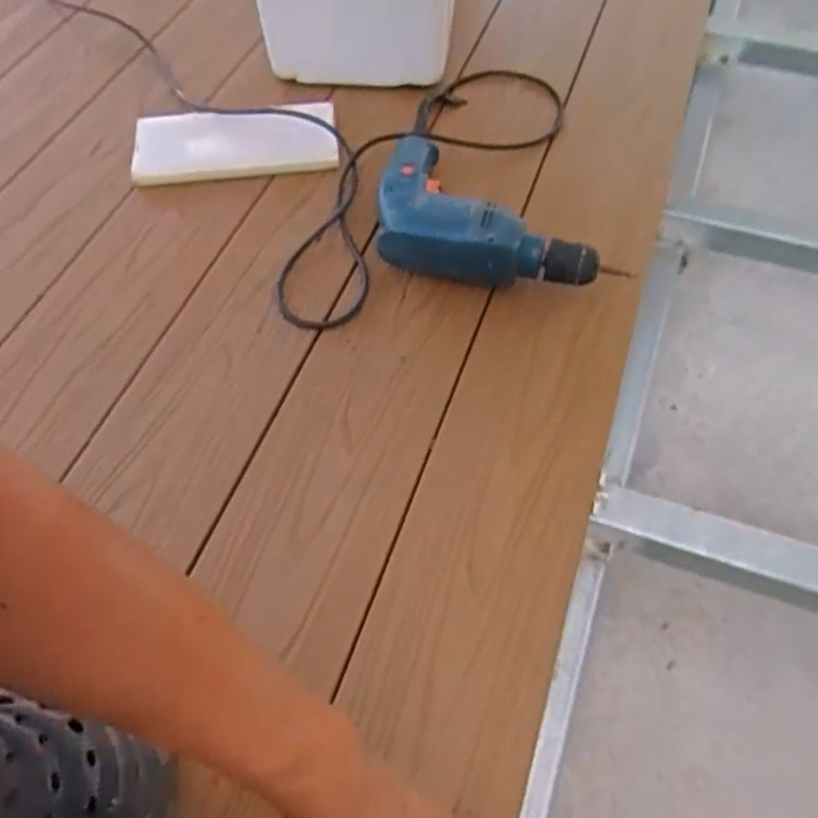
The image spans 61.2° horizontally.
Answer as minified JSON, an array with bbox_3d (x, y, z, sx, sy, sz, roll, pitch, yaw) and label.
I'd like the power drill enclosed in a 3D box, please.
[{"bbox_3d":[0.087,-0.205,0.705,0.240,0.058,0.170,5,57,5],"label":"power drill"}]

